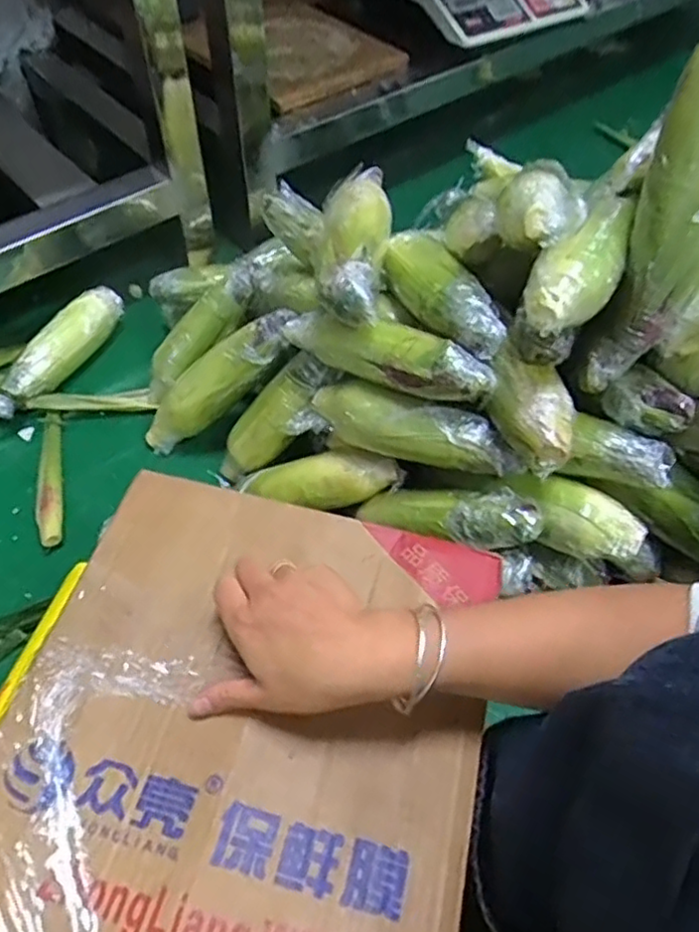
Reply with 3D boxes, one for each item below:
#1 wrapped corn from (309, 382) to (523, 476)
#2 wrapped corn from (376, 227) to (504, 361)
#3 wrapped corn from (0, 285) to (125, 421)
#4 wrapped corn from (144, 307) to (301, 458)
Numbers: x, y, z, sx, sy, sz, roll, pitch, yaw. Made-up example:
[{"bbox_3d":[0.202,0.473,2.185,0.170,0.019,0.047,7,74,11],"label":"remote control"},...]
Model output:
[{"bbox_3d":[0.052,-0.038,0.599,0.218,0.054,0.044,19,54,29],"label":"wrapped corn"},{"bbox_3d":[0.081,-0.164,0.592,0.057,0.047,0.191,-20,57,-14],"label":"wrapped corn"},{"bbox_3d":[-0.381,-0.151,0.851,0.054,0.063,0.232,19,55,14],"label":"wrapped corn"},{"bbox_3d":[-0.154,-0.095,0.739,0.243,0.057,0.047,-37,50,24],"label":"wrapped corn"}]

